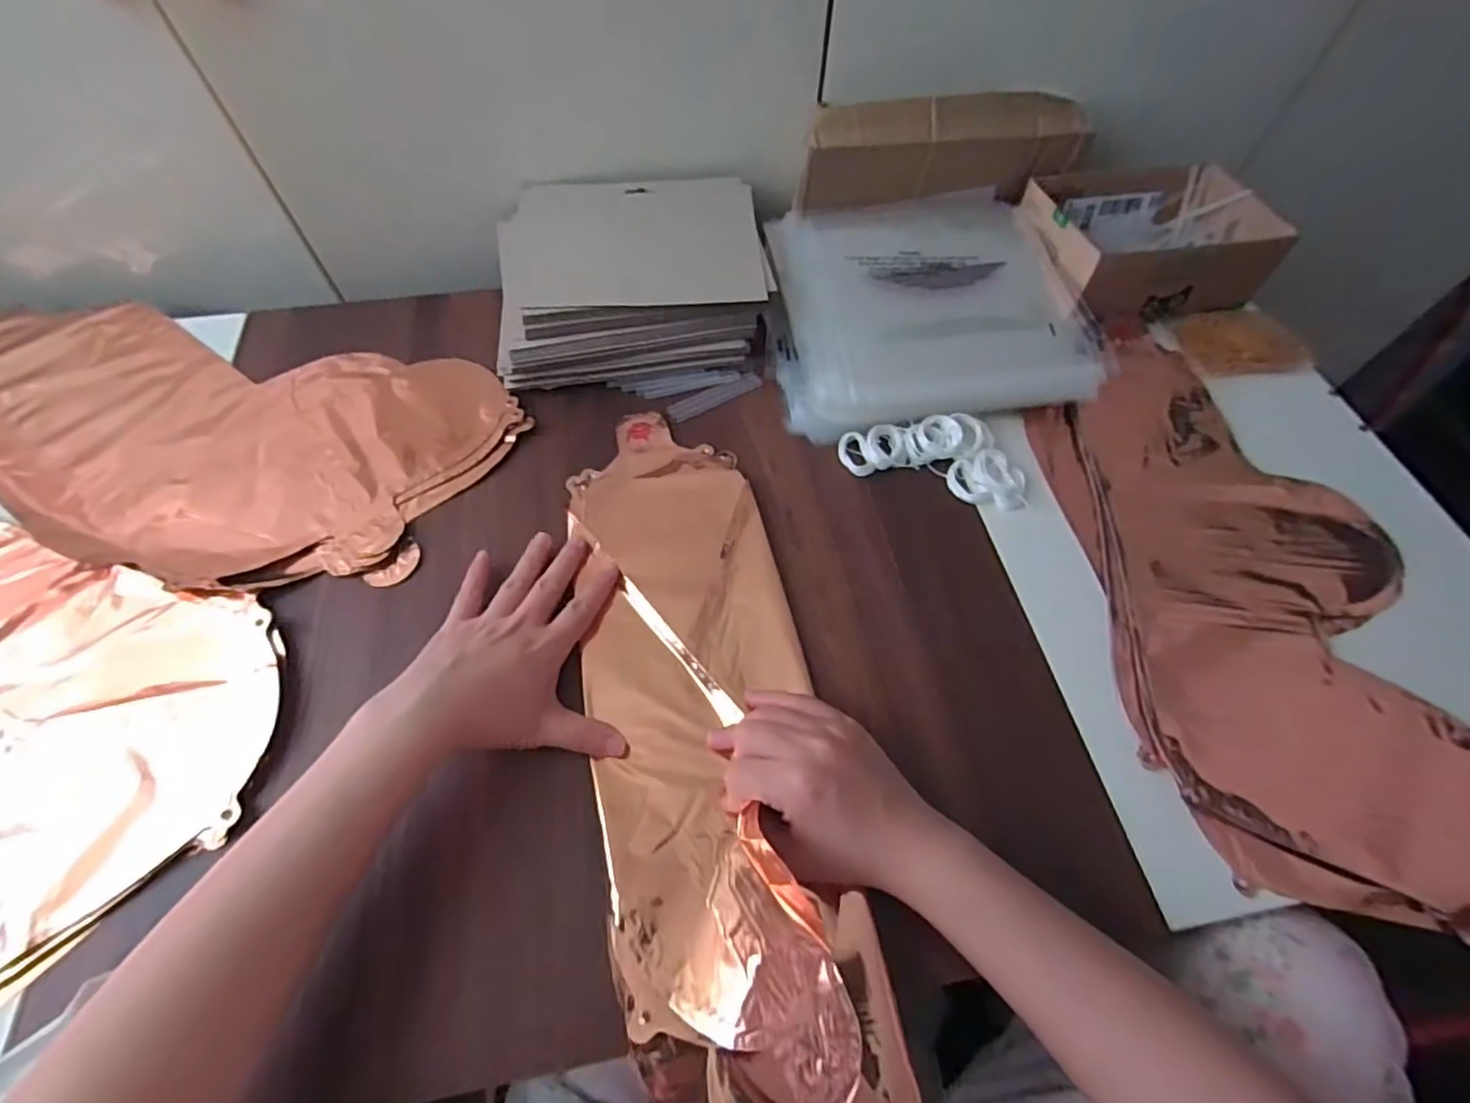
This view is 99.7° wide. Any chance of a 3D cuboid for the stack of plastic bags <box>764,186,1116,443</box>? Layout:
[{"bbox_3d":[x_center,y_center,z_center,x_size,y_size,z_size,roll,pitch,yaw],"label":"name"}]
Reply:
[{"bbox_3d":[0.155,-0.205,0.529,0.249,0.054,0.230,-6,59,-5],"label":"stack of plastic bags"}]

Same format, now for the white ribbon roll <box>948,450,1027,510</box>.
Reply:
[{"bbox_3d":[0.187,-0.054,0.457,0.054,0.014,0.041,11,59,5],"label":"white ribbon roll"}]

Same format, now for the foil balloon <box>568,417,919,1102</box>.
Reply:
[{"bbox_3d":[-0.020,0.090,0.370,0.130,0.018,0.421,-9,59,-7],"label":"foil balloon"}]

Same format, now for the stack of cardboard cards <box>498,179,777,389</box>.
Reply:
[{"bbox_3d":[-0.085,-0.232,0.528,0.216,0.068,0.176,-8,59,-7],"label":"stack of cardboard cards"}]

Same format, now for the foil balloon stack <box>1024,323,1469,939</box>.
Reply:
[{"bbox_3d":[0.343,0.014,0.418,0.213,0.024,0.425,-4,59,-4],"label":"foil balloon stack"}]

